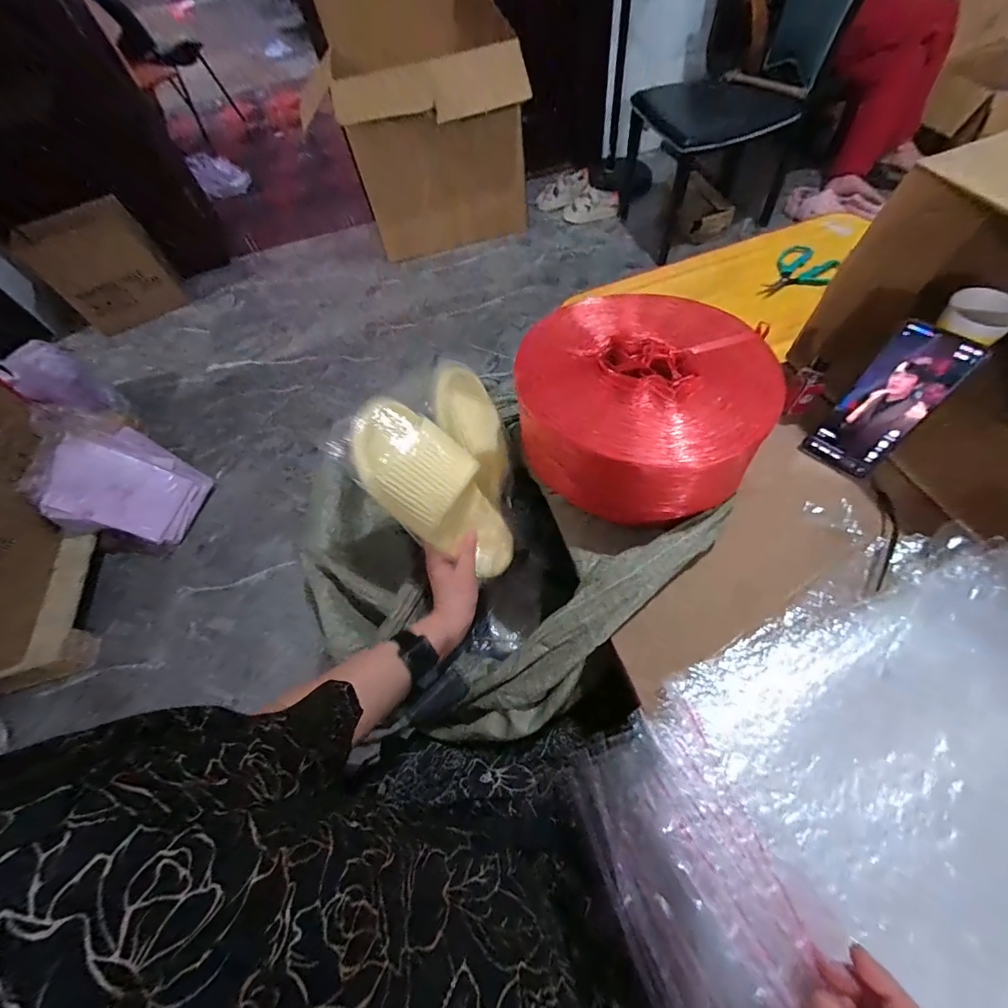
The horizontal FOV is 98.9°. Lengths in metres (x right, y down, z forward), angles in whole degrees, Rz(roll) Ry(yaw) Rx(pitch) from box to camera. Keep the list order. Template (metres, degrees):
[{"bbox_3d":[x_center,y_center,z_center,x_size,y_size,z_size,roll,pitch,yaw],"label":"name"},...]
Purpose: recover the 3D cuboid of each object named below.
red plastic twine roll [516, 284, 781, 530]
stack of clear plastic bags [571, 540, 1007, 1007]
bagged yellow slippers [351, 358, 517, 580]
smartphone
[{"bbox_3d":[0.154,-0.116,0.514,0.271,0.135,0.239,32,68,23],"label":"red plastic twine roll"},{"bbox_3d":[0.355,0.266,0.347,0.521,0.036,0.380,-28,63,-7],"label":"stack of clear plastic bags"},{"bbox_3d":[-0.082,-0.058,0.556,0.160,0.195,0.237,-8,58,0],"label":"bagged yellow slippers"},{"bbox_3d":[0.412,-0.107,0.468,0.010,0.159,0.075,-25,56,-35],"label":"smartphone"}]

